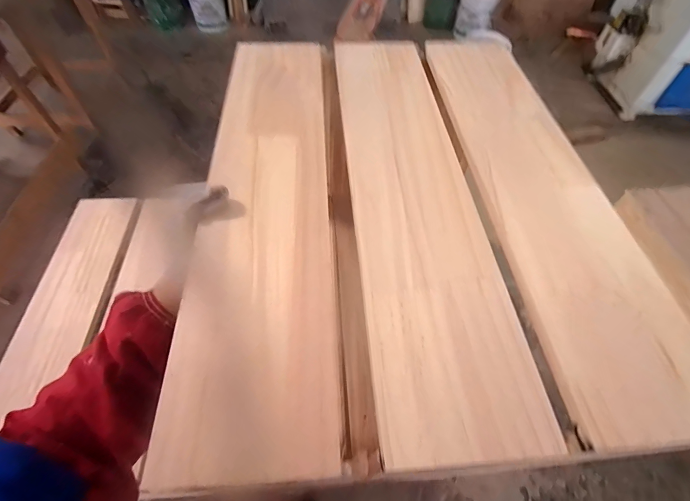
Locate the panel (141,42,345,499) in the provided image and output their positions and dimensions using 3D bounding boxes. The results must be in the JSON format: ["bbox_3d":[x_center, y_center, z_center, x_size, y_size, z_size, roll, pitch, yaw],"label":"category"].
[{"bbox_3d":[-0.079,-0.075,0.383,0.132,0.009,0.553,-1,57,-2],"label":"panel"}]

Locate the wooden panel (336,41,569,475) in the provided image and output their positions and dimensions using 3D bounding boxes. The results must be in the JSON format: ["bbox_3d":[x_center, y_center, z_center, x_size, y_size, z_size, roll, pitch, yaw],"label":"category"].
[{"bbox_3d":[0.069,-0.081,0.395,0.138,0.014,0.553,-4,55,-4],"label":"wooden panel"}]

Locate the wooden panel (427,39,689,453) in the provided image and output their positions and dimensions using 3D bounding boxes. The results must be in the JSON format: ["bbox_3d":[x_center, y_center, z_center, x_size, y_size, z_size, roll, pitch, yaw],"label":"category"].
[{"bbox_3d":[0.223,-0.092,0.408,0.146,0.014,0.560,-3,55,-3],"label":"wooden panel"}]

